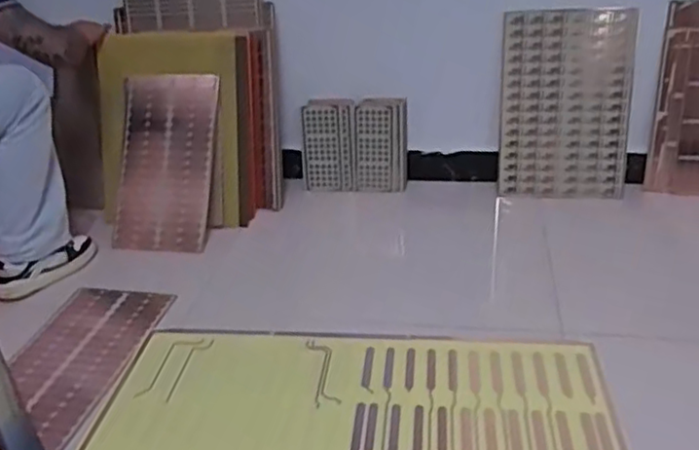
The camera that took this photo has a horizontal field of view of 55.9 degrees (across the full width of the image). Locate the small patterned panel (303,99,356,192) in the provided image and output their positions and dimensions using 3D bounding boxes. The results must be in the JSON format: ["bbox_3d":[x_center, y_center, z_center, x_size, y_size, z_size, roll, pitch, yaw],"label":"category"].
[{"bbox_3d":[-0.064,-0.233,1.952,0.157,0.272,0.028,4,16,8],"label":"small patterned panel"}]

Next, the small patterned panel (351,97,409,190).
[{"bbox_3d":[0.091,-0.229,1.938,0.168,0.280,0.031,-3,21,-1],"label":"small patterned panel"}]

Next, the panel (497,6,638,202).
[{"bbox_3d":[0.581,-0.318,1.778,0.334,0.501,0.053,2,15,9],"label":"panel"}]

